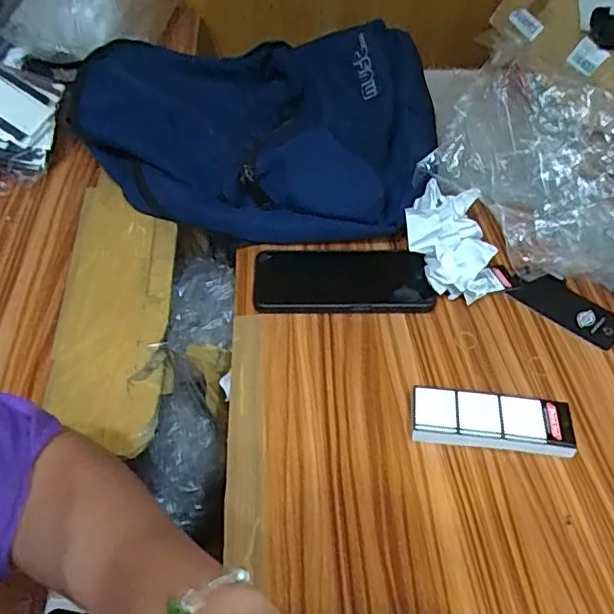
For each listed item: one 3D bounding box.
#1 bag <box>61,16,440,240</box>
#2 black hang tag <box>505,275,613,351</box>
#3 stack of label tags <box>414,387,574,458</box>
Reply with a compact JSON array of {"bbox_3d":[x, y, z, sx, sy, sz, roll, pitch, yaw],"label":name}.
[{"bbox_3d":[-0.071,-0.213,0.659,0.414,0.106,0.308,1,46,0],"label":"bag"},{"bbox_3d":[0.246,0.003,0.538,0.102,0.010,0.049,36,55,28],"label":"black hang tag"},{"bbox_3d":[0.142,0.090,0.438,0.120,0.019,0.043,7,47,5],"label":"stack of label tags"}]

